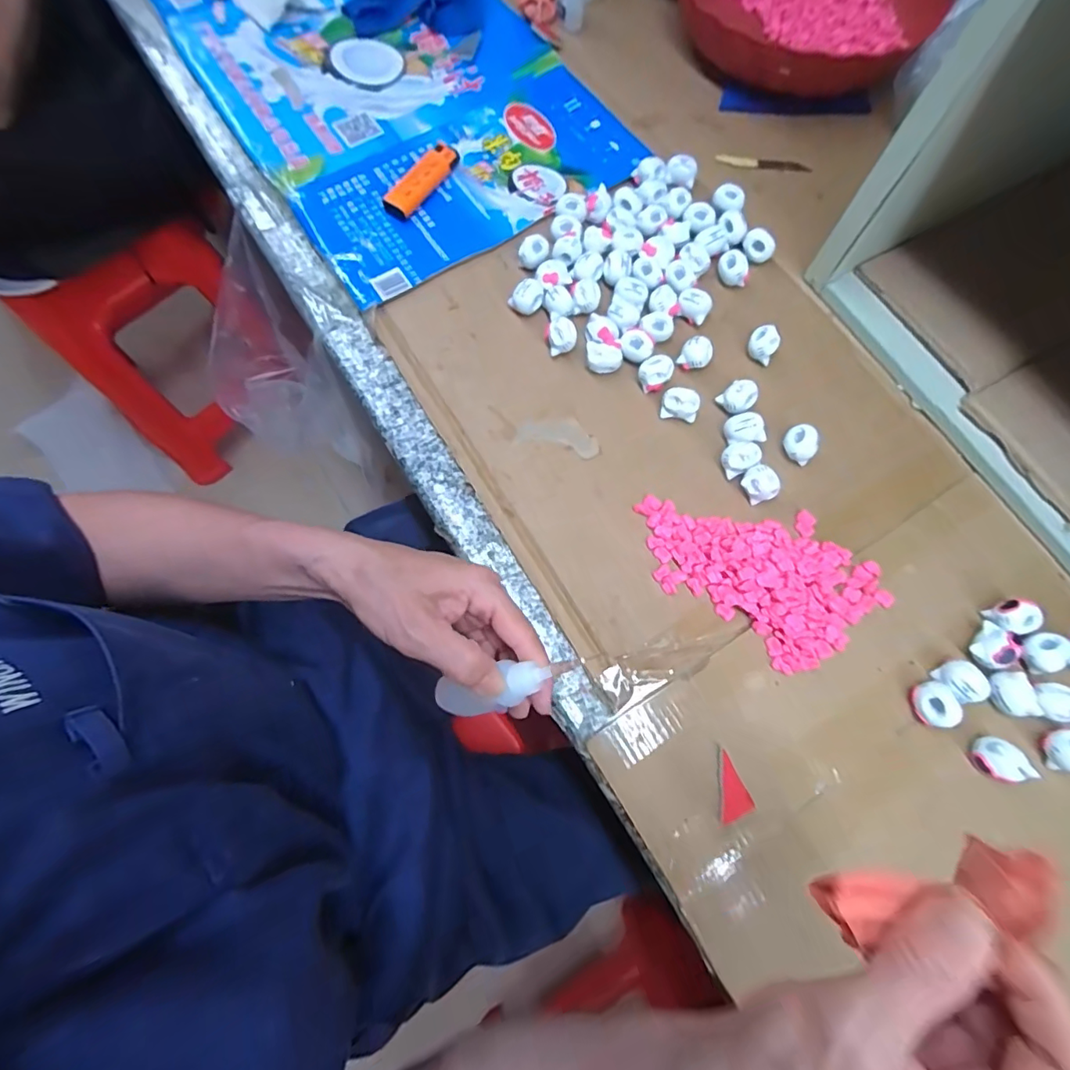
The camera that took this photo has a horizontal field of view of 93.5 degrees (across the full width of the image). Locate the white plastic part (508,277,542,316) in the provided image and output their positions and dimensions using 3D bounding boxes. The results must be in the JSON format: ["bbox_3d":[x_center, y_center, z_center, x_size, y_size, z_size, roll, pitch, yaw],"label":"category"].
[{"bbox_3d":[-0.007,-0.186,0.395,0.027,0.023,0.018,-2,73,0],"label":"white plastic part"}]

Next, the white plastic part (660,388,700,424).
[{"bbox_3d":[0.105,-0.094,0.363,0.026,0.019,0.014,13,74,4],"label":"white plastic part"}]

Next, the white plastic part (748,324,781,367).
[{"bbox_3d":[0.174,-0.145,0.383,0.021,0.019,0.019,27,75,8],"label":"white plastic part"}]

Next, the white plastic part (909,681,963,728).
[{"bbox_3d":[0.244,0.104,0.308,0.019,0.017,0.025,-20,74,-6],"label":"white plastic part"}]

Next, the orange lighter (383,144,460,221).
[{"bbox_3d":[-0.095,-0.304,0.431,0.024,0.015,0.081,36,77,10],"label":"orange lighter"}]

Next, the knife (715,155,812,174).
[{"bbox_3d":[0.206,-0.336,0.454,0.082,0.004,0.012,11,74,4],"label":"knife"}]

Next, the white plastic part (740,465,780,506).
[{"bbox_3d":[0.154,-0.034,0.344,0.024,0.022,0.017,44,78,12],"label":"white plastic part"}]

